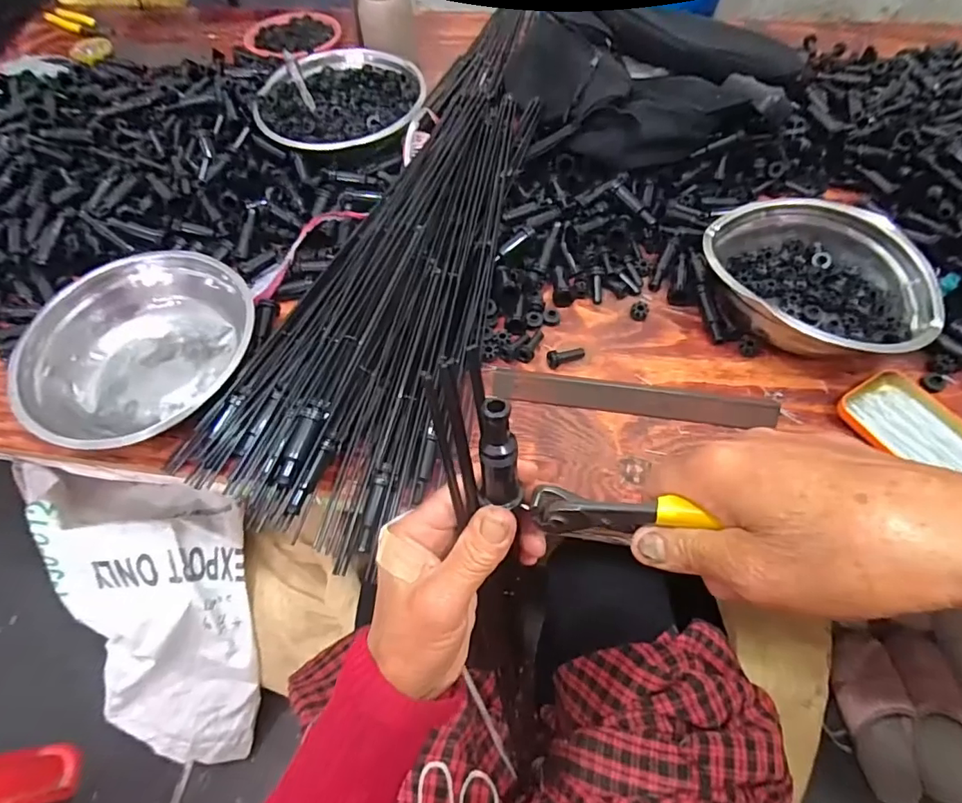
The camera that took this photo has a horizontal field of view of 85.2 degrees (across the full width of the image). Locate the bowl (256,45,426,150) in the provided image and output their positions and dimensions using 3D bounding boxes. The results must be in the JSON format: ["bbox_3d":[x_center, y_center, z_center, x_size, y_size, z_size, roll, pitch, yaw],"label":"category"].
[{"bbox_3d":[-0.184,-0.394,0.709,0.210,0.077,0.197,-1,59,2],"label":"bowl"}]

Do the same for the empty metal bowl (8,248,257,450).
[{"bbox_3d":[-0.329,-0.048,0.512,0.191,0.084,0.217,20,62,14],"label":"empty metal bowl"}]

